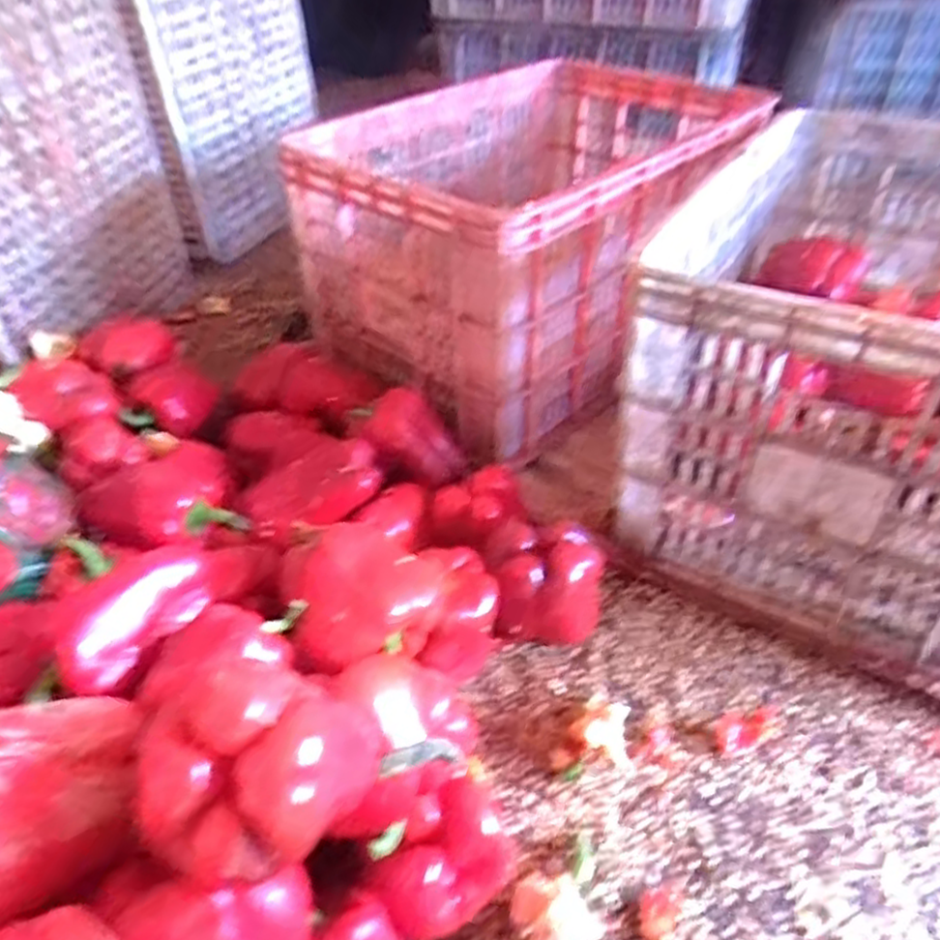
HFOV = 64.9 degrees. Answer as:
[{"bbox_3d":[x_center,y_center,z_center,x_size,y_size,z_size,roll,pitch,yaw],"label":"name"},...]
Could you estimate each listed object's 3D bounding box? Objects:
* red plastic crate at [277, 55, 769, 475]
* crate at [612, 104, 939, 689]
[{"bbox_3d":[0.079,-0.312,0.918,0.371,0.250,0.543,27,49,29],"label":"red plastic crate"},{"bbox_3d":[0.392,-0.136,0.725,0.338,0.298,0.533,22,47,22],"label":"crate"}]

